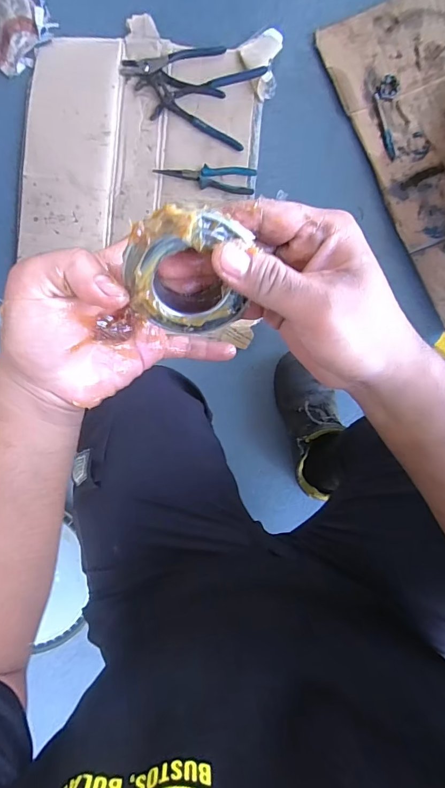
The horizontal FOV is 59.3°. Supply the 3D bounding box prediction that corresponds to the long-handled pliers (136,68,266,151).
[{"bbox_3d":[-0.051,-0.581,0.759,0.230,0.013,0.149,18,91,0],"label":"long-handled pliers"}]

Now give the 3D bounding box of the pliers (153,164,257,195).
[{"bbox_3d":[-0.035,-0.419,0.763,0.193,0.015,0.051,3,91,0],"label":"pliers"}]

